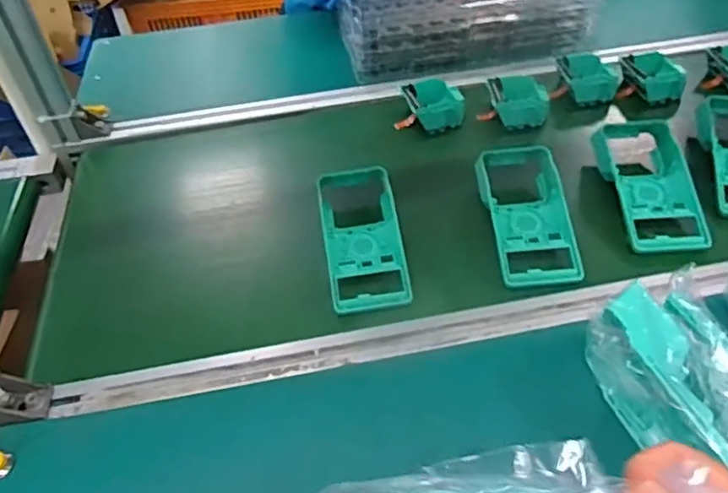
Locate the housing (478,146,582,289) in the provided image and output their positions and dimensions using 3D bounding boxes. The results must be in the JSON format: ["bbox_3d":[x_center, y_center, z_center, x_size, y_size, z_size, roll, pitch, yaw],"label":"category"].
[{"bbox_3d":[0.177,-0.038,0.647,0.088,0.031,0.174,-3,47,2],"label":"housing"}]

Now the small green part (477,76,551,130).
[{"bbox_3d":[0.202,-0.193,0.806,0.083,0.035,0.070,4,48,9],"label":"small green part"}]

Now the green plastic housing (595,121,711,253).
[{"bbox_3d":[0.318,-0.073,0.665,0.090,0.033,0.176,-4,47,1],"label":"green plastic housing"}]

